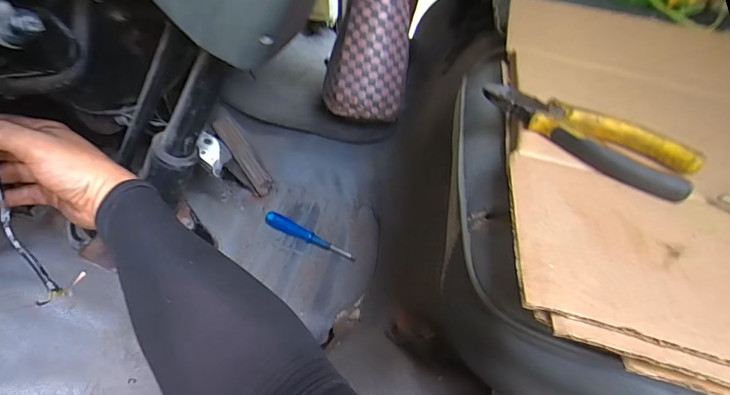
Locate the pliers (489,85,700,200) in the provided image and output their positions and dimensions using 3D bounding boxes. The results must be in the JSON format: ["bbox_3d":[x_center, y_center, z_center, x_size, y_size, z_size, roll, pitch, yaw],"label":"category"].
[{"bbox_3d":[0.161,-0.049,0.294,0.150,0.025,0.054,31,48,27],"label":"pliers"}]

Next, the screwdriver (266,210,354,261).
[{"bbox_3d":[-0.106,0.072,0.741,0.190,0.023,0.022,20,44,17],"label":"screwdriver"}]

